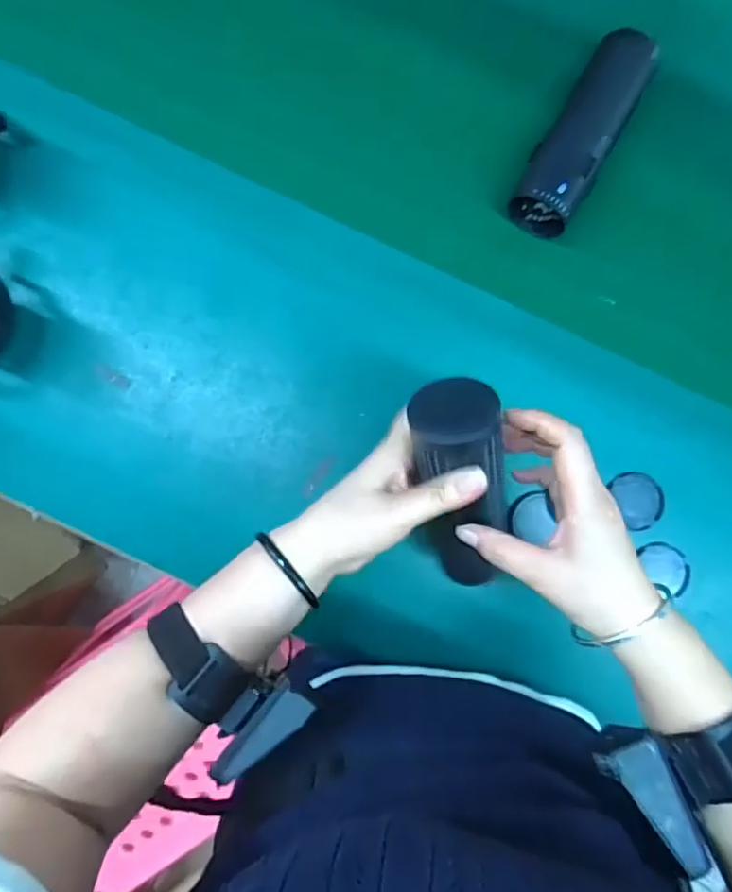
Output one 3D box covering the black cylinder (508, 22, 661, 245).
[{"bbox_3d":[0.184,-0.261,0.483,0.056,0.065,0.165,32,89,0],"label":"black cylinder"}]

